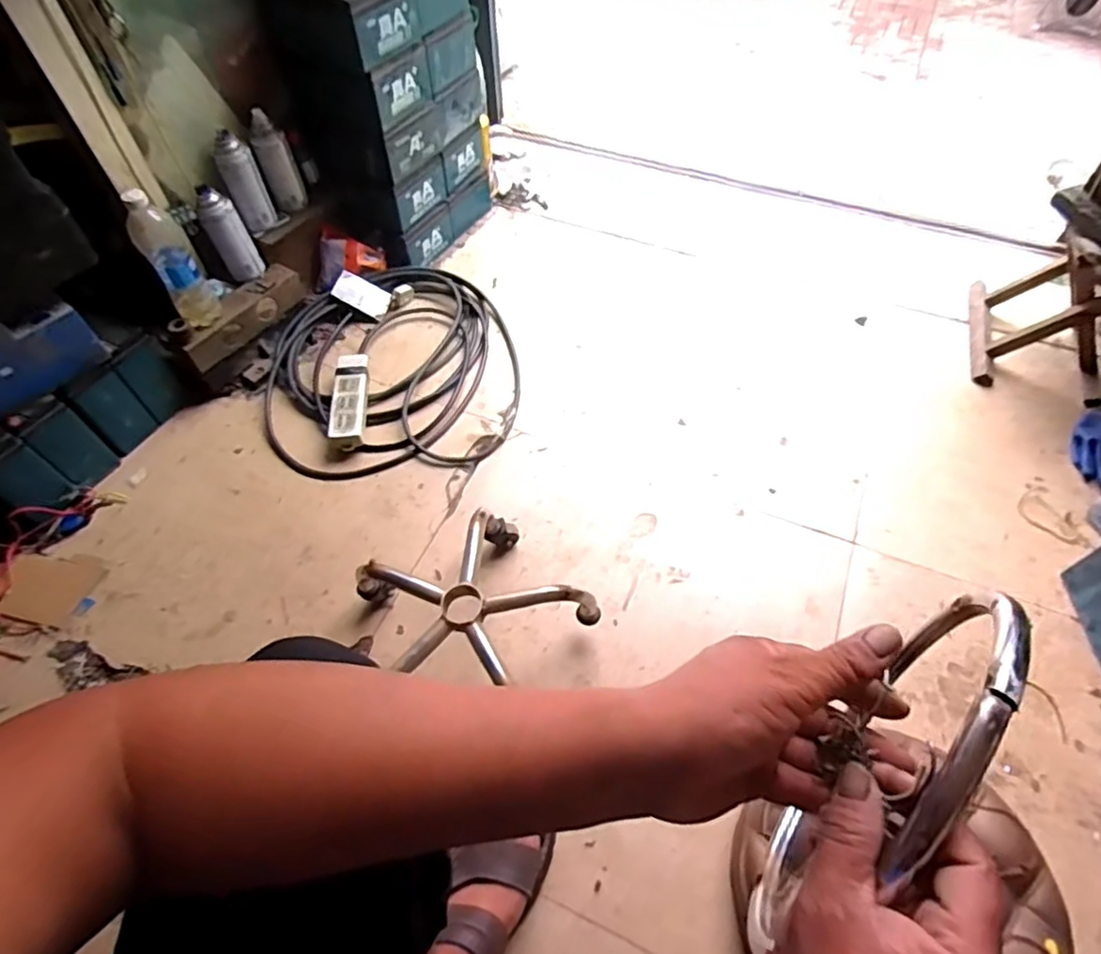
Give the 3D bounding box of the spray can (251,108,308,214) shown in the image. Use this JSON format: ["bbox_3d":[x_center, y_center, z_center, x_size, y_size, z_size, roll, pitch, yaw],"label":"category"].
[{"bbox_3d":[-0.481,-0.551,1.118,0.059,0.152,0.055,-21,58,-13],"label":"spray can"}]

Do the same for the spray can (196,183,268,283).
[{"bbox_3d":[-0.546,-0.411,1.079,0.065,0.152,0.066,-24,59,-15],"label":"spray can"}]

